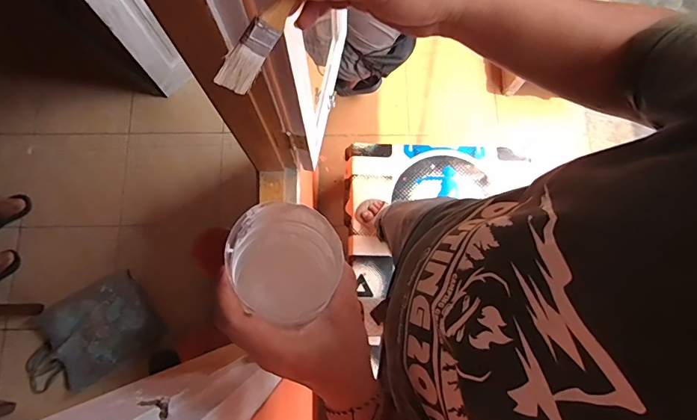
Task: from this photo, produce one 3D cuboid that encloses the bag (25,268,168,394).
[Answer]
[{"bbox_3d":[-0.969,0.462,1.515,0.524,0.069,0.325,-35,81,-8],"label":"bag"}]

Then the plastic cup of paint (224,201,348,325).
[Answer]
[{"bbox_3d":[-0.051,0.045,0.348,0.083,0.088,0.091,0,78,-2],"label":"plastic cup of paint"}]

